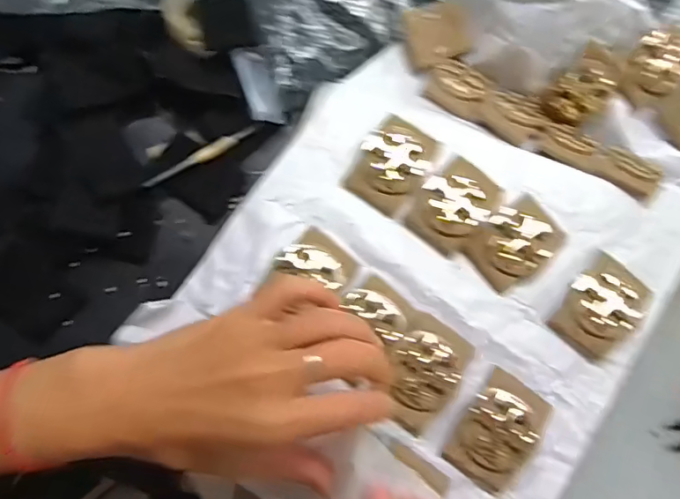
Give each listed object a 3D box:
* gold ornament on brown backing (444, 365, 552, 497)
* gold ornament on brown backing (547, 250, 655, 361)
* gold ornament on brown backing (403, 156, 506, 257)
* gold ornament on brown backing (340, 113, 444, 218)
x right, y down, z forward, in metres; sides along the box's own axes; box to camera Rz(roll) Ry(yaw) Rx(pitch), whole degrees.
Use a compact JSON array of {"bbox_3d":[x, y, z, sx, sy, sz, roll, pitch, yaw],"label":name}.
[{"bbox_3d":[0.093,0.106,0.314,0.043,0.016,0.062,35,78,6],"label":"gold ornament on brown backing"},{"bbox_3d":[0.163,0.034,0.334,0.044,0.014,0.060,44,79,8],"label":"gold ornament on brown backing"},{"bbox_3d":[0.074,-0.030,0.343,0.043,0.012,0.058,40,78,7],"label":"gold ornament on brown backing"},{"bbox_3d":[0.035,-0.056,0.348,0.042,0.012,0.060,33,78,6],"label":"gold ornament on brown backing"}]

